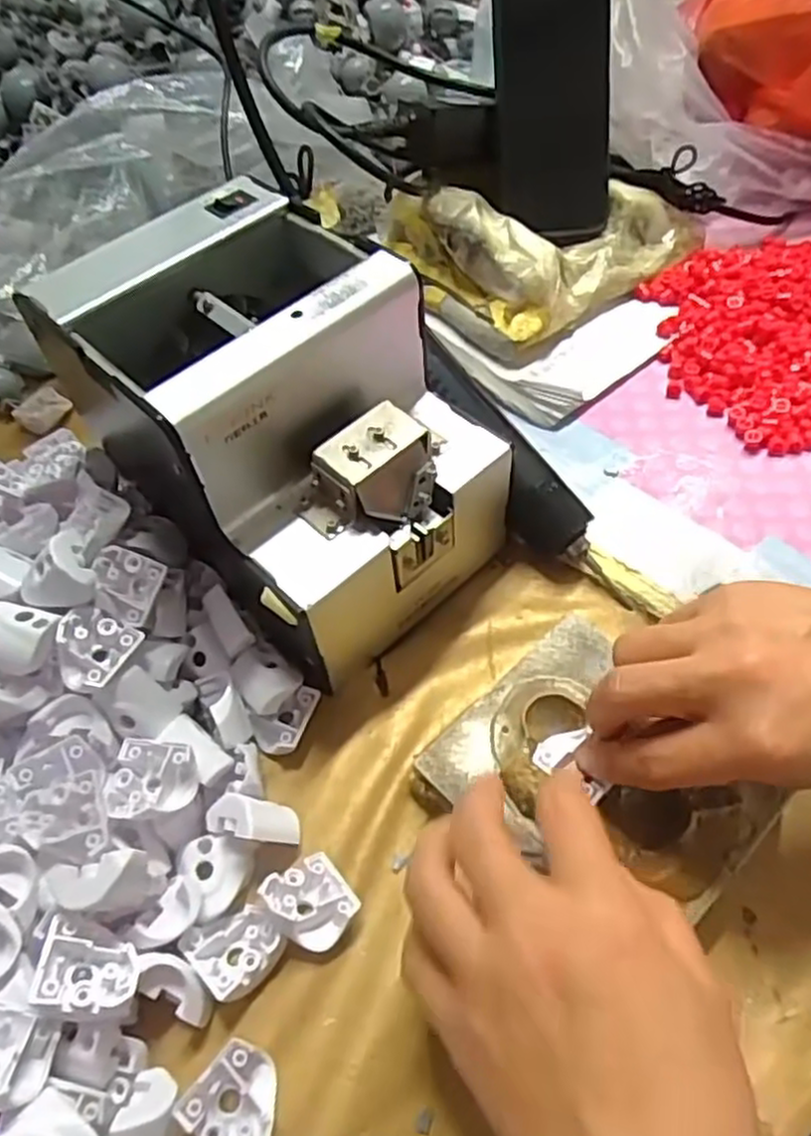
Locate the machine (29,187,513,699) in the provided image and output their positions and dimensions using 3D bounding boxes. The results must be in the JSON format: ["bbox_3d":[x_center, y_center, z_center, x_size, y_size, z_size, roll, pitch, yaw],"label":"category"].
[{"bbox_3d":[-0.057,-0.068,0.363,0.137,0.138,0.190,-37,61,-19],"label":"machine"}]

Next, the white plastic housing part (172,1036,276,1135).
[{"bbox_3d":[-0.058,0.187,0.260,0.031,0.014,0.030,36,66,26],"label":"white plastic housing part"}]

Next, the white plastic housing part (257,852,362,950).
[{"bbox_3d":[-0.036,0.131,0.296,0.027,0.016,0.032,-37,60,-19],"label":"white plastic housing part"}]

